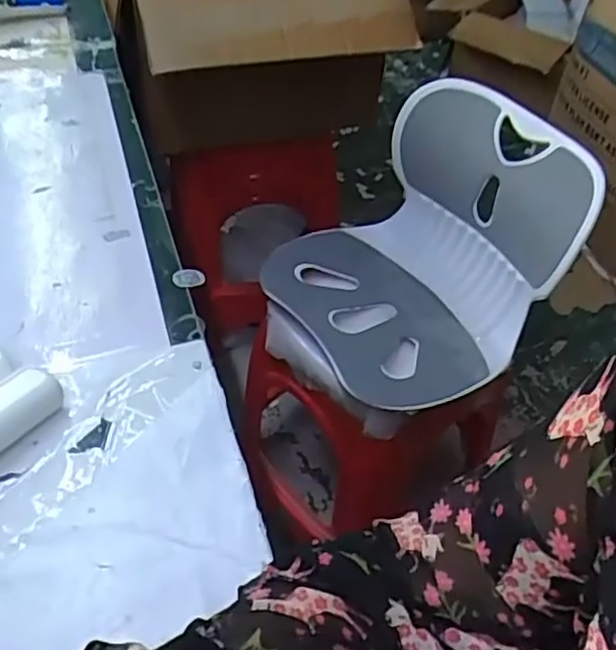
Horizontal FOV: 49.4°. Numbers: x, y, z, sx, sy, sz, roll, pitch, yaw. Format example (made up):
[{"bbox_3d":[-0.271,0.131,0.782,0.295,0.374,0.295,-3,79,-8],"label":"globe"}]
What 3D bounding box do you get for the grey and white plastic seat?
[{"bbox_3d":[0.132,-0.105,0.827,0.303,0.244,0.318,-22,52,-24],"label":"grey and white plastic seat"}]

